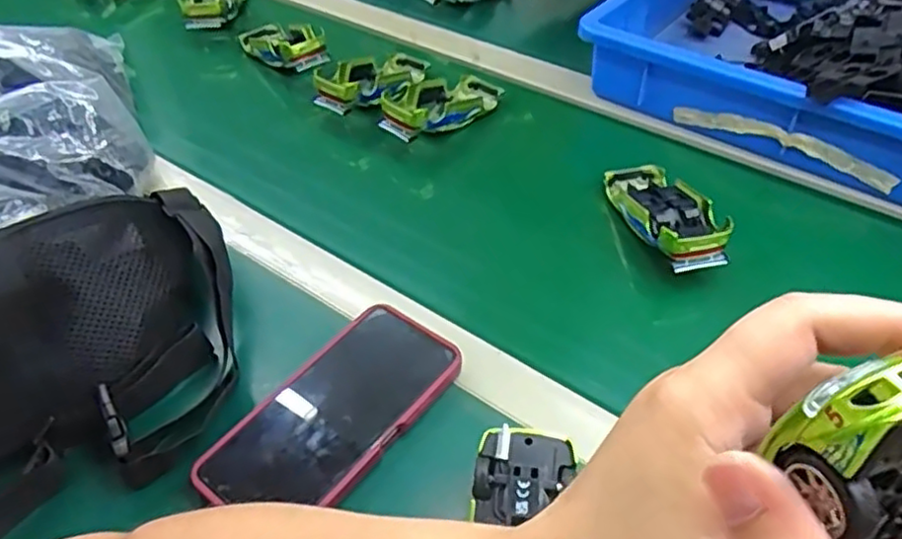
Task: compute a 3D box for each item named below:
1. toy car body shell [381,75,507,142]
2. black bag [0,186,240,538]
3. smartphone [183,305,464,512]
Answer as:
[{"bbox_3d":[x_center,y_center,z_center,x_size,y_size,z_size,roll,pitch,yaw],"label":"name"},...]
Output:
[{"bbox_3d":[-0.006,-0.159,0.659,0.062,0.032,0.138,28,41,27],"label":"toy car body shell"},{"bbox_3d":[-0.273,0.059,0.414,0.308,0.086,0.190,-30,51,-22],"label":"black bag"},{"bbox_3d":[-0.072,0.089,0.422,0.079,0.013,0.162,29,55,28],"label":"smartphone"}]

